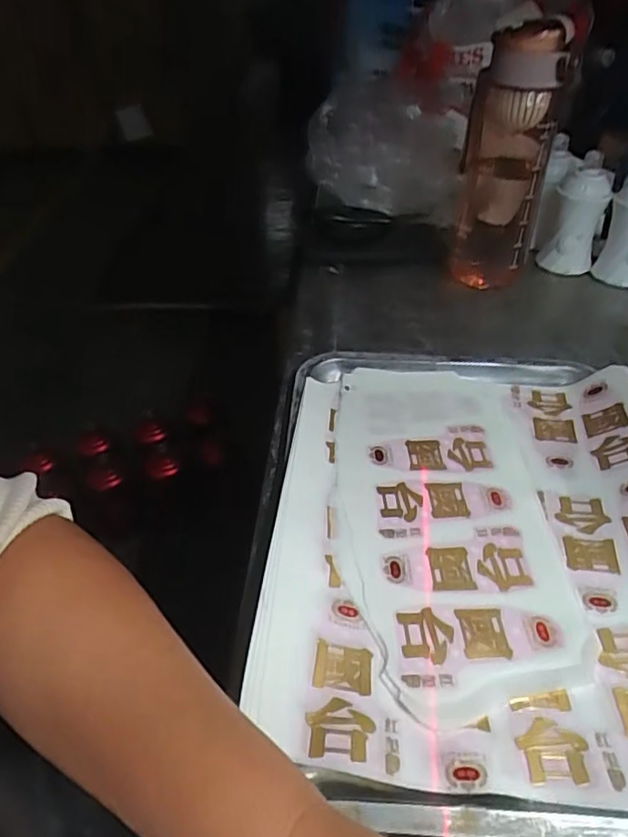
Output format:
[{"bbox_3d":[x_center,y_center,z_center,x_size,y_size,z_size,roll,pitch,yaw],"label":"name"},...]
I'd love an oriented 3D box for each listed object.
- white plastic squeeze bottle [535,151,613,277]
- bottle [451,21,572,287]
[{"bbox_3d":[0.278,-0.211,0.625,0.055,0.108,0.046,25,47,24],"label":"white plastic squeeze bottle"},{"bbox_3d":[0.180,-0.241,0.569,0.083,0.229,0.069,13,43,13],"label":"bottle"}]

